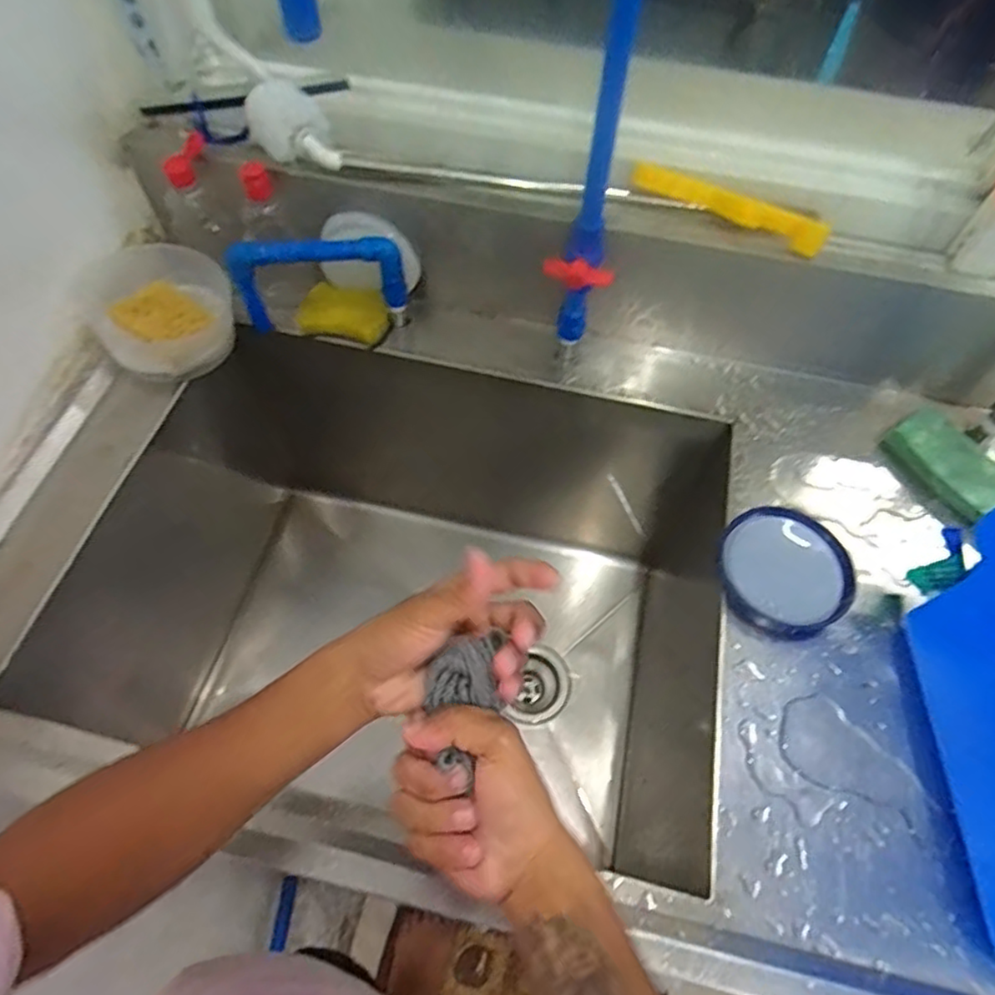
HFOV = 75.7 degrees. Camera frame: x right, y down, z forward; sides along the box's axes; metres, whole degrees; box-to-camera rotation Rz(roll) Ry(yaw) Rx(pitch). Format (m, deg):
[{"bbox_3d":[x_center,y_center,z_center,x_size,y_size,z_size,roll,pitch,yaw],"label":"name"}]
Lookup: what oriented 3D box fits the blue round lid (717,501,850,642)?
[{"bbox_3d":[0.268,0.068,0.602,0.107,0.029,0.120,-11,61,-9],"label":"blue round lid"}]

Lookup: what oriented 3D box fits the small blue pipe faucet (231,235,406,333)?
[{"bbox_3d":[-0.193,-0.236,0.709,0.178,0.136,0.037,-4,63,-4],"label":"small blue pipe faucet"}]

